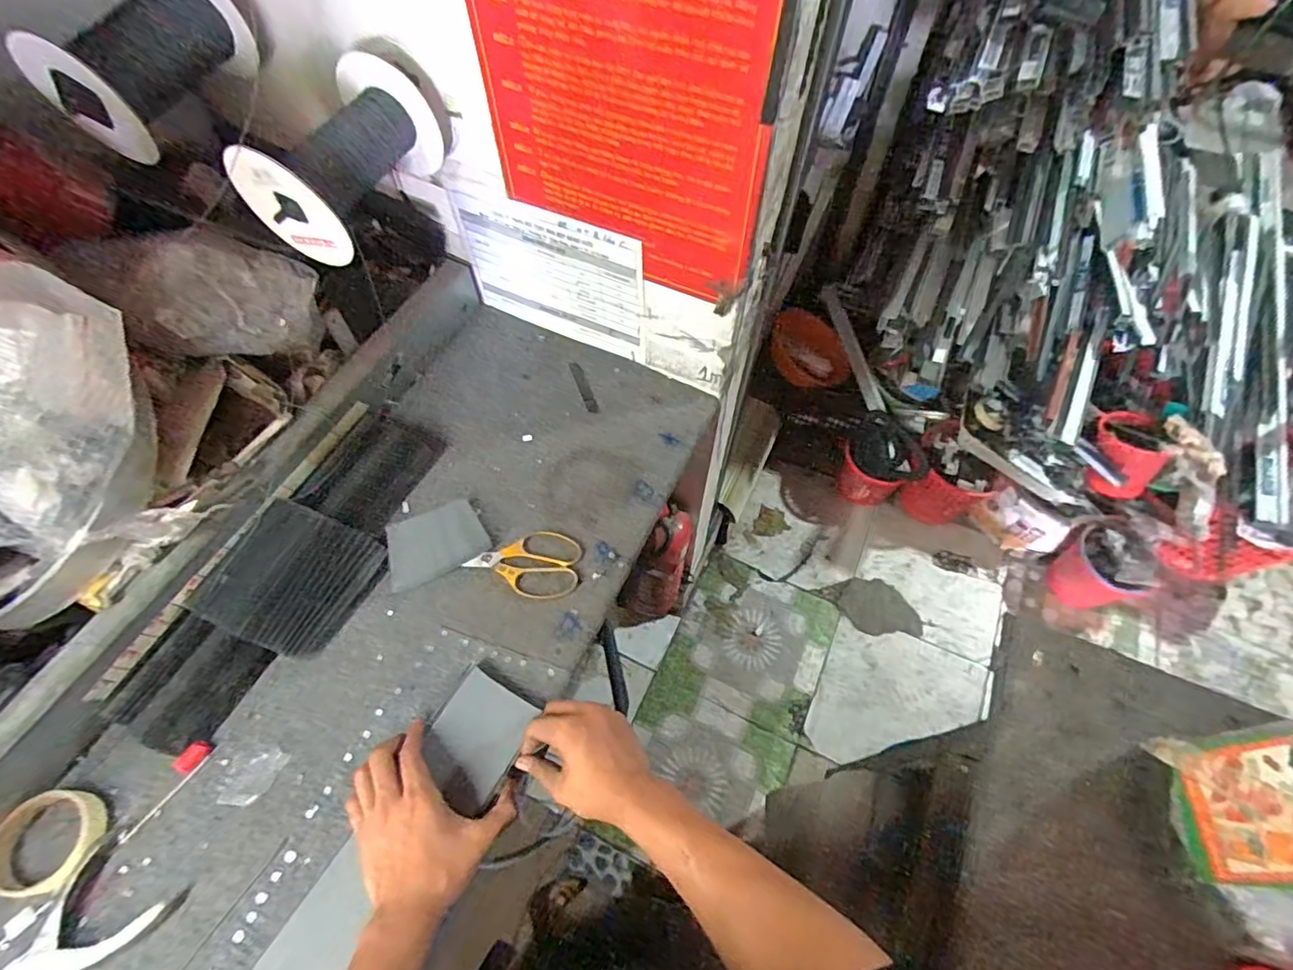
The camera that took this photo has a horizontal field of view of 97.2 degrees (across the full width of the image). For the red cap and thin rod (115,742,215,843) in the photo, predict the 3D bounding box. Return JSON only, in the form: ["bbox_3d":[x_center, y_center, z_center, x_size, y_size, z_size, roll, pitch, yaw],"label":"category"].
[{"bbox_3d":[-0.495,0.310,0.584,0.029,0.013,0.102,27,63,15],"label":"red cap and thin rod"}]

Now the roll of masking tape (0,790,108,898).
[{"bbox_3d":[-0.584,0.350,0.556,0.083,0.032,0.089,0,59,0],"label":"roll of masking tape"}]

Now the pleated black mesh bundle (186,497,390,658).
[{"bbox_3d":[-0.408,0.107,0.664,0.146,0.041,0.155,21,61,12],"label":"pleated black mesh bundle"}]

